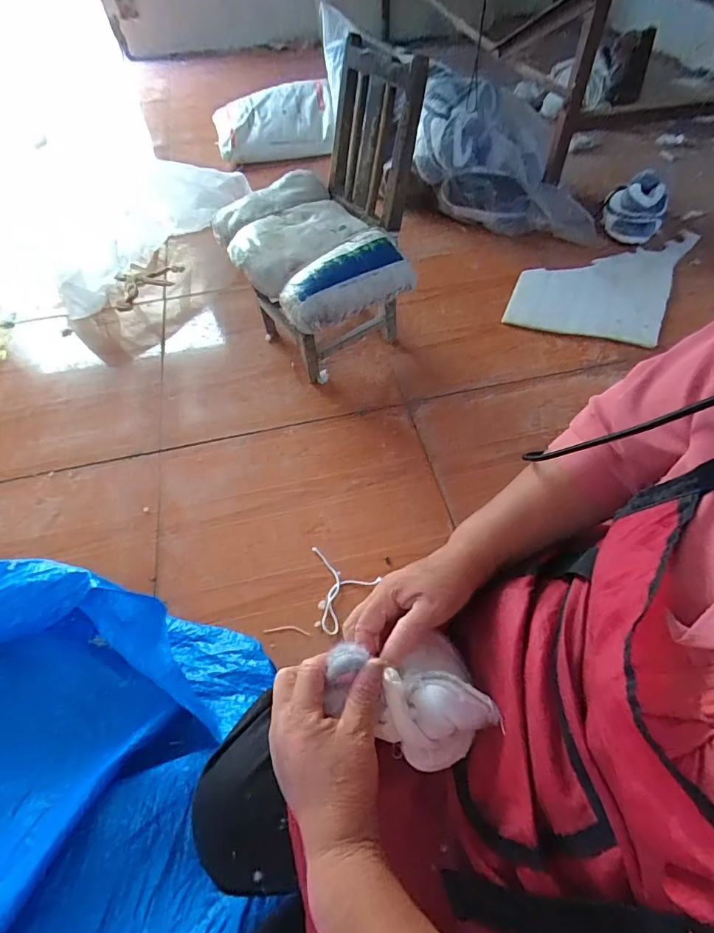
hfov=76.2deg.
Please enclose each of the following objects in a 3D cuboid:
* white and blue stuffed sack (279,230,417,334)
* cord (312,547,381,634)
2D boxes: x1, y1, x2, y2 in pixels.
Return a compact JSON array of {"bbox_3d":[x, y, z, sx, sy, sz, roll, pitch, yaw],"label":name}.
[{"bbox_3d":[-0.025,-0.384,0.936,0.285,0.080,0.129,-33,60,-19],"label":"white and blue stuffed sack"},{"bbox_3d":[-0.055,0.233,0.854,0.136,0.007,0.128,23,59,18],"label":"cord"}]

